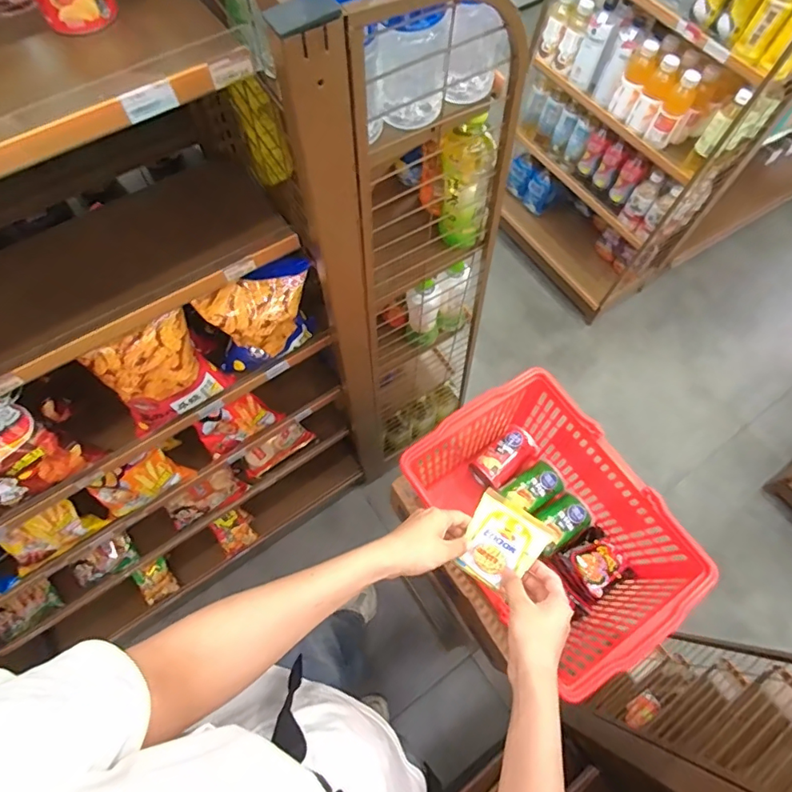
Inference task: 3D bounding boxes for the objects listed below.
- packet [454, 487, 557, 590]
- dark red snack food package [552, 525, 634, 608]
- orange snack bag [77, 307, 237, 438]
[{"bbox_3d":[0.128,0.179,0.614,0.089,0.018,0.099,36,71,12],"label":"packet"},{"bbox_3d":[0.341,0.293,0.865,0.110,0.030,0.099,-32,72,-14],"label":"dark red snack food package"},{"bbox_3d":[-0.335,-0.030,0.722,0.153,0.169,0.066,-33,72,-14],"label":"orange snack bag"}]

